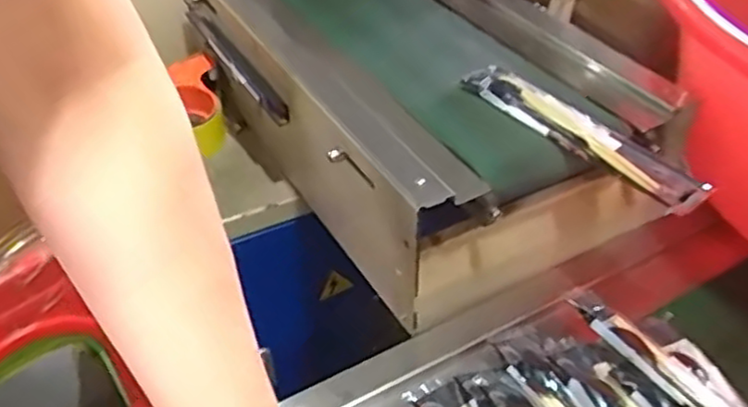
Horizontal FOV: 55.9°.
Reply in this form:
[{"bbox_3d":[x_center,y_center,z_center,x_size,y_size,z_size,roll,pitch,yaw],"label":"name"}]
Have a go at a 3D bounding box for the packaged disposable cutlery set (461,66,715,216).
[{"bbox_3d":[0.168,-0.062,0.595,0.052,0.020,0.233,-23,44,-25],"label":"packaged disposable cutlery set"}]

